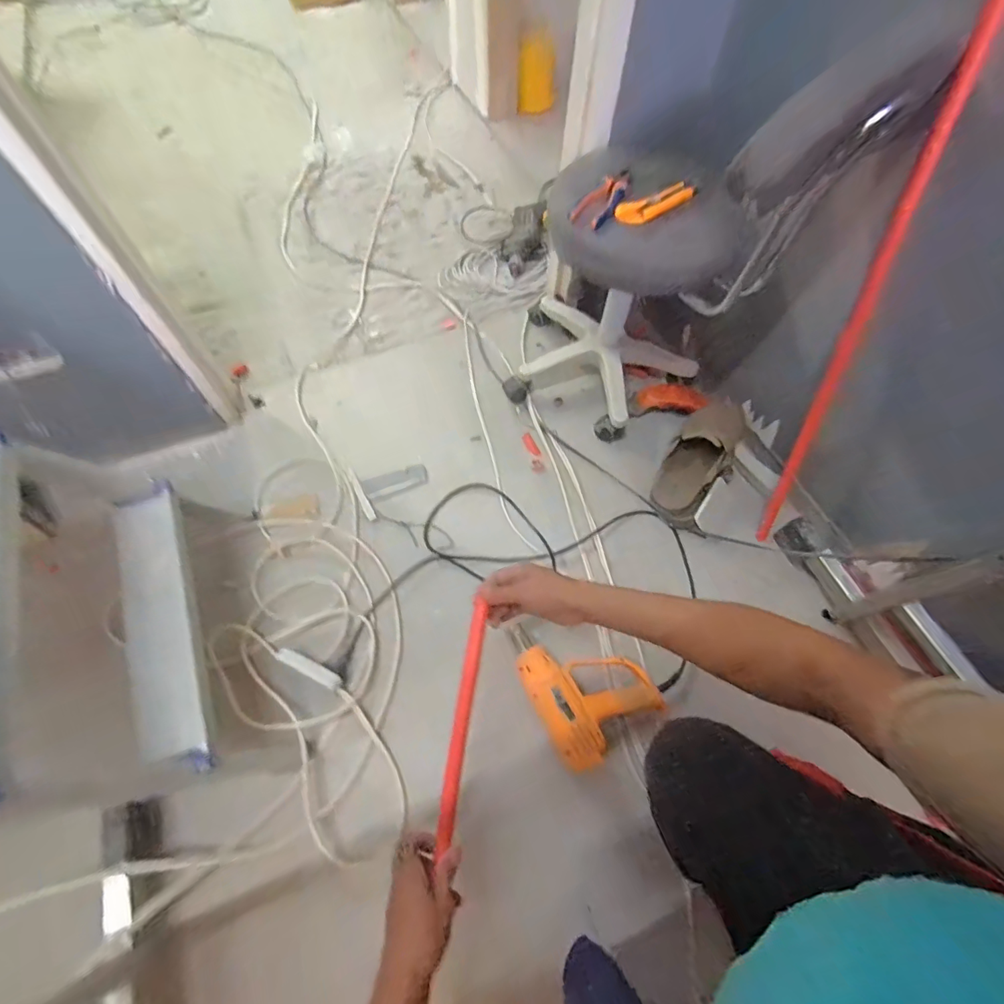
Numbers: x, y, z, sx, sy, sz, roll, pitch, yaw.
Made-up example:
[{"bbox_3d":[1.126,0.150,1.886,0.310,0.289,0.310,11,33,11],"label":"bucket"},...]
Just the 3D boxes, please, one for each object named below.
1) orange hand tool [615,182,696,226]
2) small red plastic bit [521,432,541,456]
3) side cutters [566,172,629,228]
[{"bbox_3d":[0.249,-0.473,0.744,0.145,0.015,0.046,-23,80,-13],"label":"orange hand tool"},{"bbox_3d":[0.064,-0.123,1.009,0.022,0.006,0.060,-23,62,-13],"label":"small red plastic bit"},{"bbox_3d":[0.170,-0.483,0.753,0.051,0.032,0.154,32,67,14],"label":"side cutters"}]

